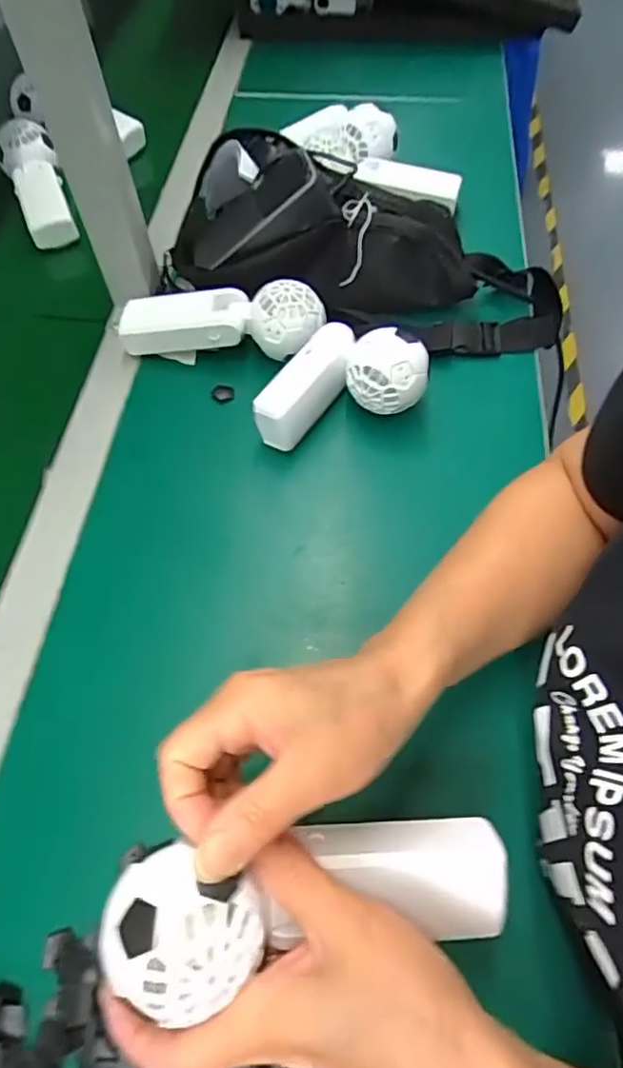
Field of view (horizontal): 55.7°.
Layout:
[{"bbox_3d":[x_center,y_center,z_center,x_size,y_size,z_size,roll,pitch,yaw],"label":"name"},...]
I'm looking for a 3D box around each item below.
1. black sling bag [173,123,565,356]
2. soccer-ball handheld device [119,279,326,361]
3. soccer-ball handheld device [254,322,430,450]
[{"bbox_3d":[0.046,-0.255,0.512,0.345,0.099,0.160,11,61,8],"label":"black sling bag"},{"bbox_3d":[-0.075,-0.176,0.496,0.174,0.058,0.049,2,60,4],"label":"soccer-ball handheld device"},{"bbox_3d":[0.016,-0.123,0.458,0.130,0.053,0.075,-16,60,-7],"label":"soccer-ball handheld device"}]

